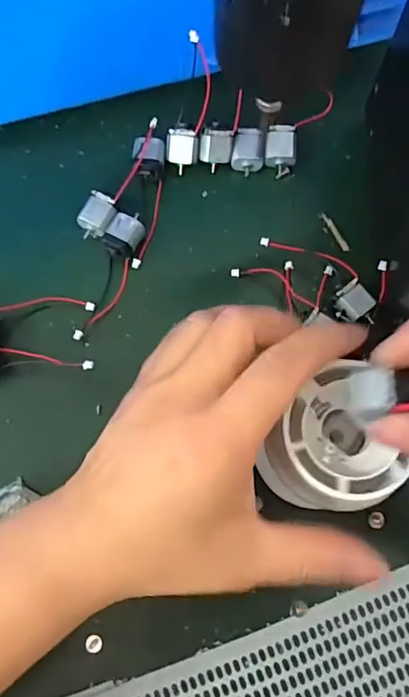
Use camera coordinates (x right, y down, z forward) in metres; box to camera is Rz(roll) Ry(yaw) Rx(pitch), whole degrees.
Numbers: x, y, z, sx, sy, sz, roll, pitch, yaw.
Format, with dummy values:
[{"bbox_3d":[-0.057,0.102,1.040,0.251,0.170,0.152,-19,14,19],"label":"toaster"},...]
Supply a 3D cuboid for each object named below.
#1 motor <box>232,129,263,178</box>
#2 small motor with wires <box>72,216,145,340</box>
[{"bbox_3d":[0.027,-0.120,0.333,0.019,0.018,0.025,6,73,4],"label":"motor"},{"bbox_3d":[-0.055,-0.042,0.313,0.020,0.020,0.078,18,90,5],"label":"small motor with wires"}]

